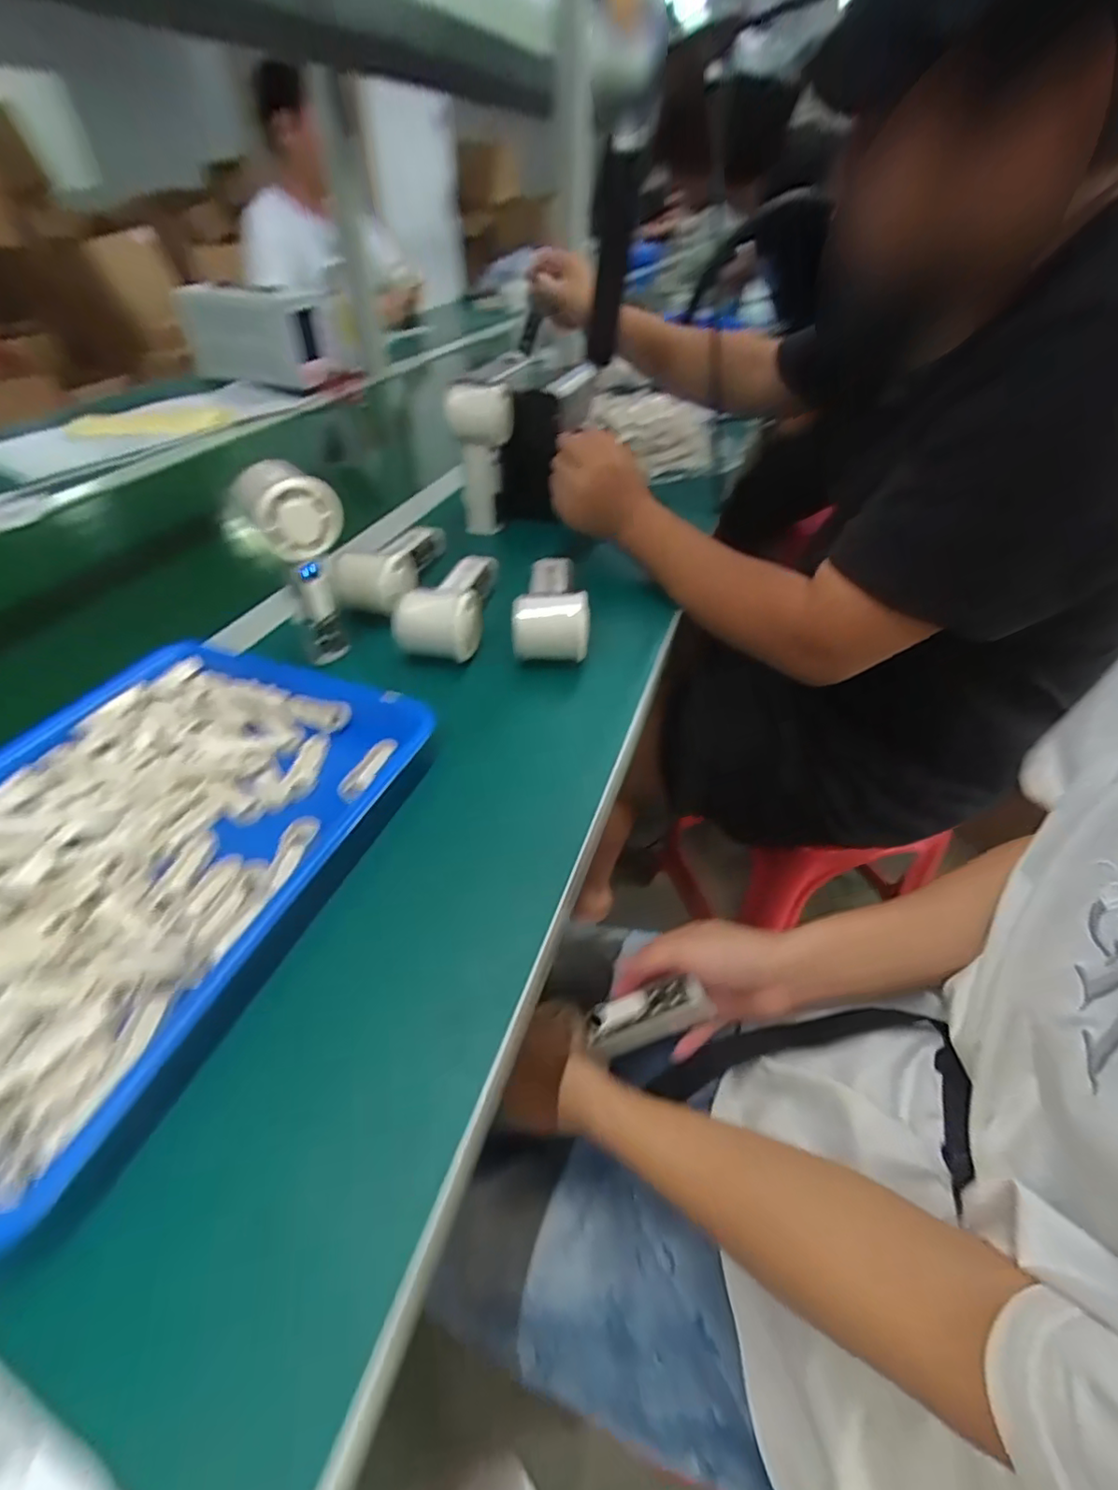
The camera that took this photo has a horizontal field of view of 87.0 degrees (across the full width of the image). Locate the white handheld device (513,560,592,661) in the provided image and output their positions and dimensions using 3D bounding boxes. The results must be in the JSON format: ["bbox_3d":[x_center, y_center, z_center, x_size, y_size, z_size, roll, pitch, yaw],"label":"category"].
[{"bbox_3d":[-0.005,-0.139,0.555,0.065,0.051,0.143,2,43,1],"label":"white handheld device"}]

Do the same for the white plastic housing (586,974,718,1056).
[{"bbox_3d":[0.068,0.205,0.451,0.092,0.031,0.030,-25,44,12],"label":"white plastic housing"}]

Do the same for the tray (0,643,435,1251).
[{"bbox_3d":[-0.259,0.057,0.349,0.236,0.029,0.331,17,46,16],"label":"tray"}]

